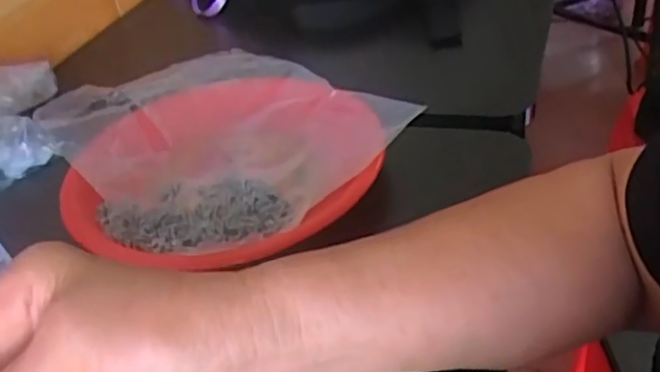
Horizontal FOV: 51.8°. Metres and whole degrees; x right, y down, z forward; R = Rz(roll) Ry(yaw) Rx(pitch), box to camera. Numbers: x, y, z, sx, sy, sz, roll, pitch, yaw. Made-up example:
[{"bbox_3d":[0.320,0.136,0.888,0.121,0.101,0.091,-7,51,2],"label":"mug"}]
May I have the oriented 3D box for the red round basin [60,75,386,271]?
[{"bbox_3d":[-0.077,-0.015,0.497,0.214,0.030,0.206,-5,36,4],"label":"red round basin"}]

